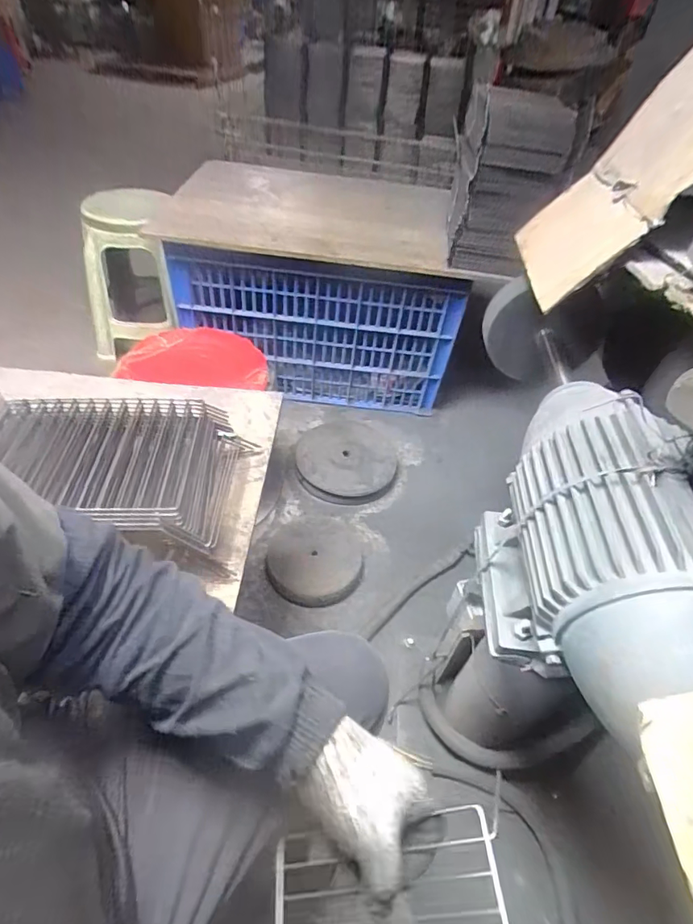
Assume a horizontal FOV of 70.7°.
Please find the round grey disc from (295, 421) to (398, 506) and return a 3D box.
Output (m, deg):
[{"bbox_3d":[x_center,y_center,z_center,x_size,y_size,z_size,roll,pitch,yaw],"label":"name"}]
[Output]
[{"bbox_3d":[0.002,-0.024,1.383,0.278,0.058,0.310,8,46,1],"label":"round grey disc"}]

